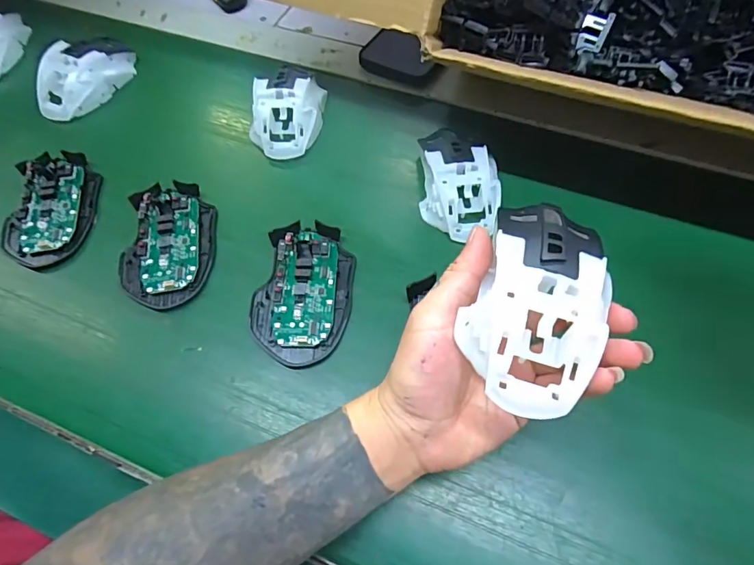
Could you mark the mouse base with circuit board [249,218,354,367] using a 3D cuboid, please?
[{"bbox_3d":[-0.057,0.005,0.350,0.073,0.013,0.114,2,63,4],"label":"mouse base with circuit board"}]

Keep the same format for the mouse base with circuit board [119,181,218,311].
[{"bbox_3d":[-0.174,-0.034,0.377,0.073,0.016,0.114,-4,62,2],"label":"mouse base with circuit board"}]

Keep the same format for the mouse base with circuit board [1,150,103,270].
[{"bbox_3d":[-0.288,-0.069,0.399,0.069,0.019,0.113,-1,62,3],"label":"mouse base with circuit board"}]

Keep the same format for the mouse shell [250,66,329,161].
[{"bbox_3d":[-0.087,-0.165,0.434,0.068,0.035,0.095,2,63,4],"label":"mouse shell"}]

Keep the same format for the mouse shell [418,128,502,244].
[{"bbox_3d":[0.071,-0.087,0.382,0.064,0.031,0.106,1,62,4],"label":"mouse shell"}]

